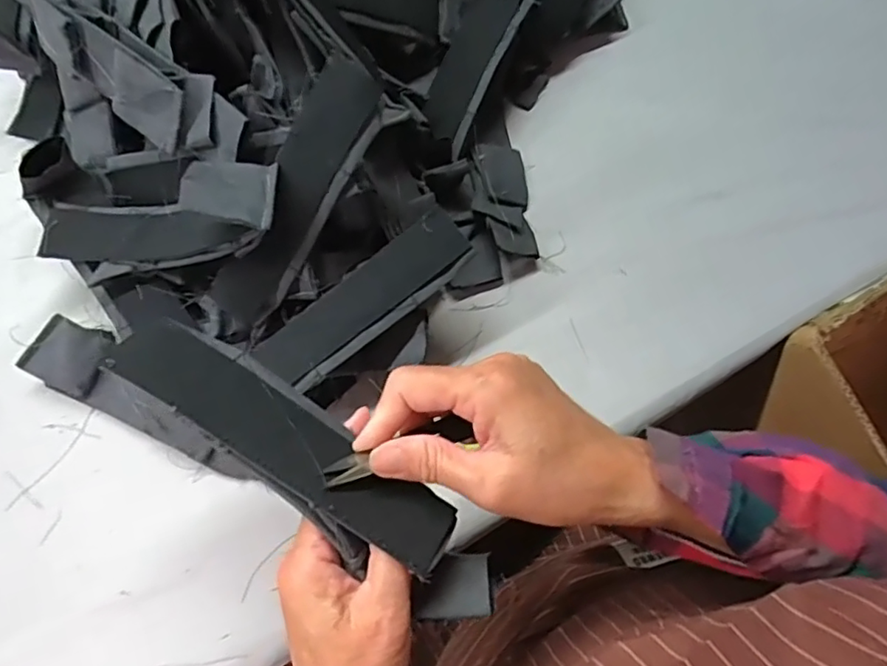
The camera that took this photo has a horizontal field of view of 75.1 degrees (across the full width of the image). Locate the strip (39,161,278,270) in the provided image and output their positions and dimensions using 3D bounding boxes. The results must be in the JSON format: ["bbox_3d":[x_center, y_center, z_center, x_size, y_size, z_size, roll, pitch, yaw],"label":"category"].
[{"bbox_3d":[-0.191,-0.077,0.386,0.184,0.047,0.050,-5,69,25],"label":"strip"}]

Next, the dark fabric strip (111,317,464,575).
[{"bbox_3d":[-0.076,0.046,0.275,0.180,0.009,0.044,32,40,9],"label":"dark fabric strip"}]

